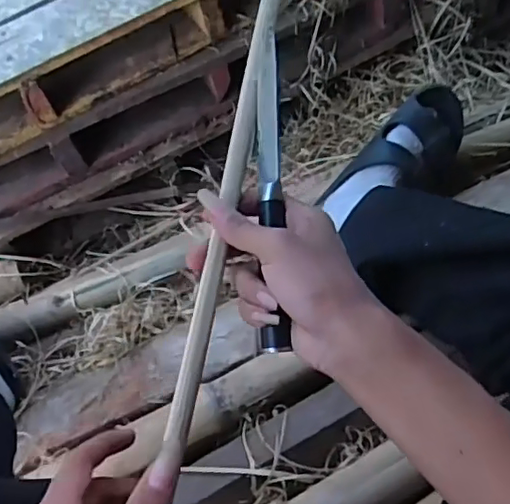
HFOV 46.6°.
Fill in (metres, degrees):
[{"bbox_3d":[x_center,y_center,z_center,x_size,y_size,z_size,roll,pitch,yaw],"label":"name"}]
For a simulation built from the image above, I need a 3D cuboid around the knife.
[{"bbox_3d":[0.011,-0.041,0.390,0.016,0.016,0.210,-2,80,3],"label":"knife"}]

